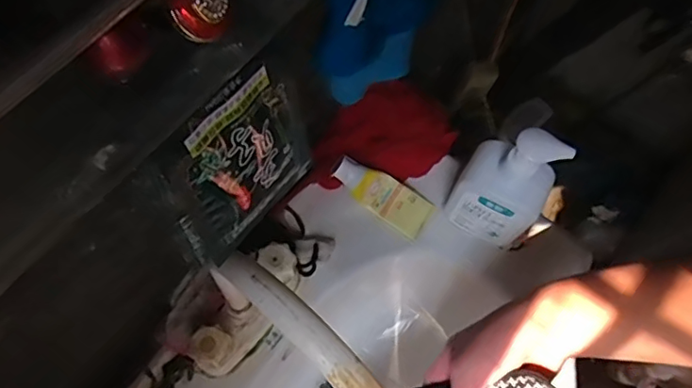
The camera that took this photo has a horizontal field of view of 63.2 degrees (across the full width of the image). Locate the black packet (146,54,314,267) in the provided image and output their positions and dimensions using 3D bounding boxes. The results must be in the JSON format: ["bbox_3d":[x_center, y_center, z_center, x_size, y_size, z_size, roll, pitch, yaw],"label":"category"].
[{"bbox_3d":[-0.054,-0.013,0.289,0.008,0.098,0.089,27,66,28],"label":"black packet"}]

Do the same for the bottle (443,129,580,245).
[{"bbox_3d":[0.151,-0.002,0.549,0.080,0.192,0.043,42,69,15],"label":"bottle"}]

